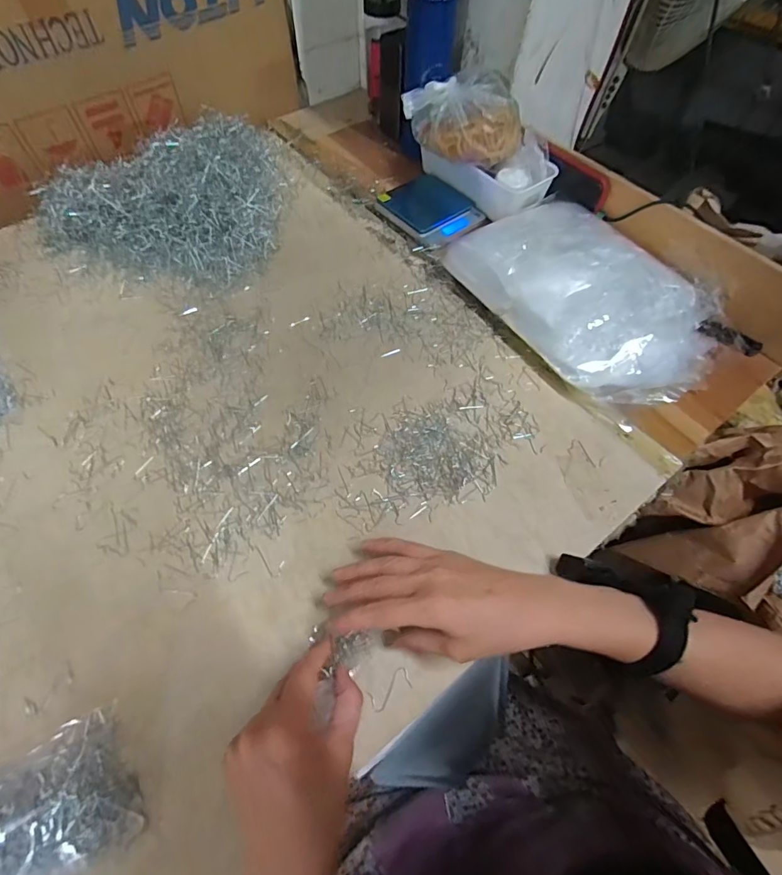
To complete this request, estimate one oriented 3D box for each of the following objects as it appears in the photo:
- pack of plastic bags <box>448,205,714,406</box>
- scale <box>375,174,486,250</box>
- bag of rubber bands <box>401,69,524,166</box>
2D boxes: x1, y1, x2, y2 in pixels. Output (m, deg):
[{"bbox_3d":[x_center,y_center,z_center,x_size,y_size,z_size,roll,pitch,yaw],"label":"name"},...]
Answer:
[{"bbox_3d":[0.231,-0.174,0.535,0.198,0.070,0.303,-29,64,-17],"label":"pack of plastic bags"},{"bbox_3d":[0.062,-0.321,0.637,0.115,0.022,0.129,-35,66,-20],"label":"scale"},{"bbox_3d":[0.094,-0.419,0.589,0.145,0.071,0.108,-9,60,-7],"label":"bag of rubber bands"}]

